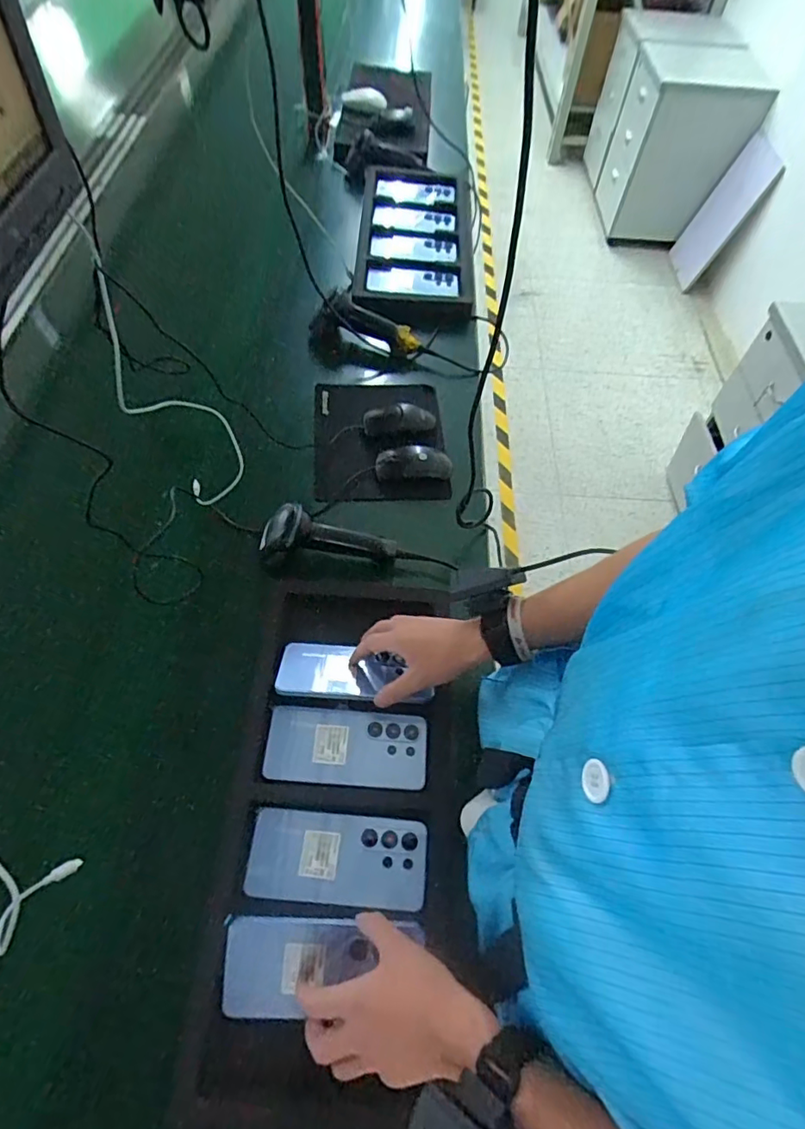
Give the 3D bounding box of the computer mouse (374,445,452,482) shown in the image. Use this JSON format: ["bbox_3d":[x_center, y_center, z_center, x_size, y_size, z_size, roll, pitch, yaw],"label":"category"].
[{"bbox_3d":[0.017,-0.149,0.802,0.109,0.030,0.051,-1,59,-4],"label":"computer mouse"}]

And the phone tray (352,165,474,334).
[{"bbox_3d":[0.027,-0.670,1.097,0.226,0.053,0.527,3,59,-2],"label":"phone tray"}]

